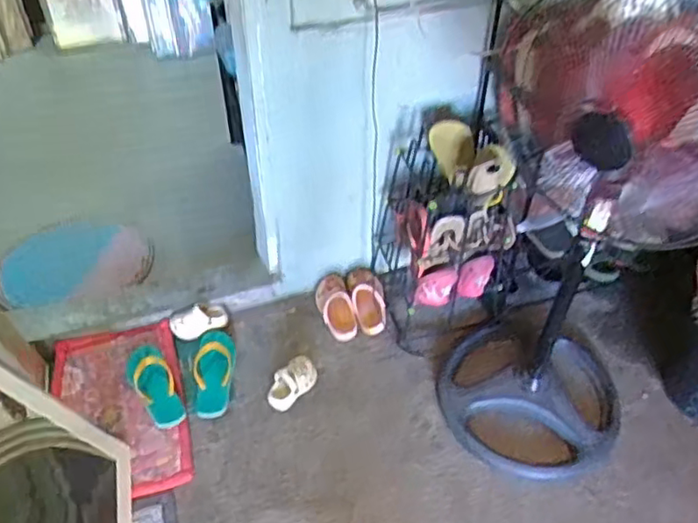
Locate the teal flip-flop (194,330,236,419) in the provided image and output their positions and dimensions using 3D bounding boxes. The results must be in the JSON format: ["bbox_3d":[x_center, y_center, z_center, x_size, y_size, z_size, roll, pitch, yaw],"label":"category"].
[{"bbox_3d":[-0.380,0.291,1.743,0.117,0.069,0.293,-3,46,-6],"label":"teal flip-flop"}]

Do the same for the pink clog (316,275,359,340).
[{"bbox_3d":[-0.045,0.129,1.928,0.102,0.056,0.233,-10,47,-13],"label":"pink clog"}]

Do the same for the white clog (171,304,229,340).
[{"bbox_3d":[-0.445,0.168,1.857,0.165,0.061,0.094,-10,47,-13],"label":"white clog"}]

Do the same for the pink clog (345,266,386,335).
[{"bbox_3d":[0.057,0.109,1.939,0.098,0.076,0.235,-6,46,-10],"label":"pink clog"}]

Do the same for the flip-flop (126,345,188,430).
[{"bbox_3d":[-0.534,0.335,1.713,0.104,0.039,0.291,-21,50,-22],"label":"flip-flop"}]

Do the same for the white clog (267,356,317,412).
[{"bbox_3d":[-0.154,0.331,1.723,0.159,0.082,0.087,-33,56,-31],"label":"white clog"}]

